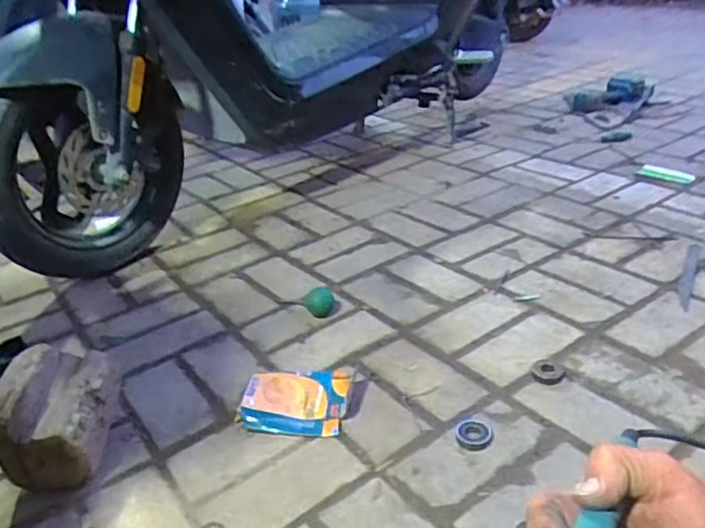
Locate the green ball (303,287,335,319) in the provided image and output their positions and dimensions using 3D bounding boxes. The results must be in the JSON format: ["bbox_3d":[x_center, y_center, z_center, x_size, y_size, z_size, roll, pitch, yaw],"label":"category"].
[{"bbox_3d":[-0.057,0.066,1.032,0.053,0.040,0.046,-5,29,1],"label":"green ball"}]

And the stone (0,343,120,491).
[{"bbox_3d":[-0.360,0.184,0.759,0.108,0.136,0.146,-5,27,0],"label":"stone"}]

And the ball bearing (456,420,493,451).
[{"bbox_3d":[0.148,0.209,0.749,0.043,0.010,0.048,-1,29,9],"label":"ball bearing"}]

